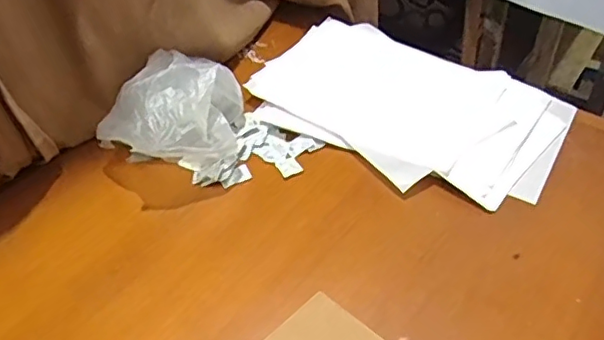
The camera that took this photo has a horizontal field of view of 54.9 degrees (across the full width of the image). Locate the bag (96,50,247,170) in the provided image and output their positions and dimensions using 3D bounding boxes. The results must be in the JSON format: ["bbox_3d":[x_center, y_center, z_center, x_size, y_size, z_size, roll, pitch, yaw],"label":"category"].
[{"bbox_3d":[-0.179,-0.076,0.810,0.181,0.133,0.180,6,46,10],"label":"bag"}]

